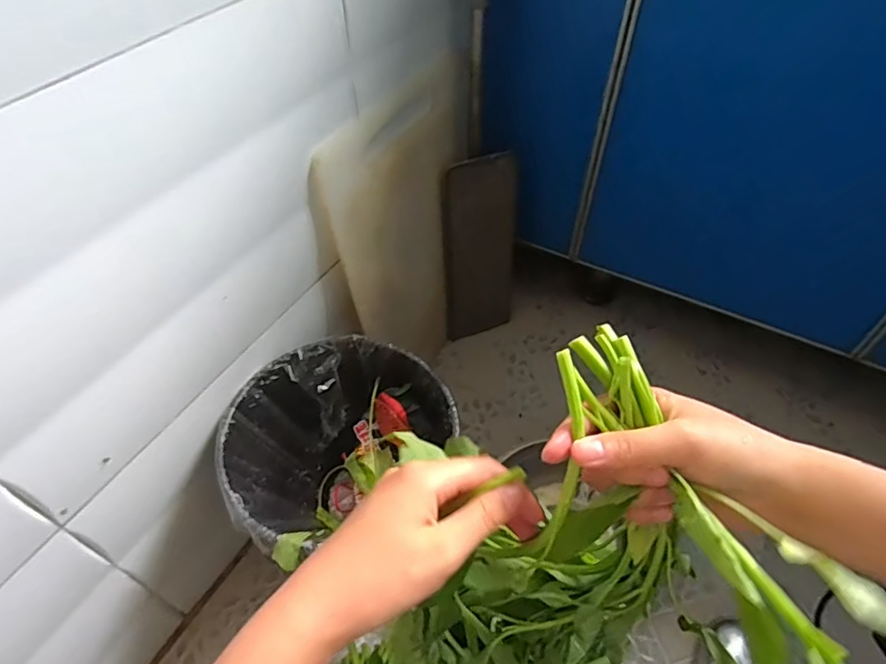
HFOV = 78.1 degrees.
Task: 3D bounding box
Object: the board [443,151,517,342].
[{"bbox_3d":[0.062,-0.122,0.885,0.119,0.330,0.019,-15,45,-12],"label":"board"}]

